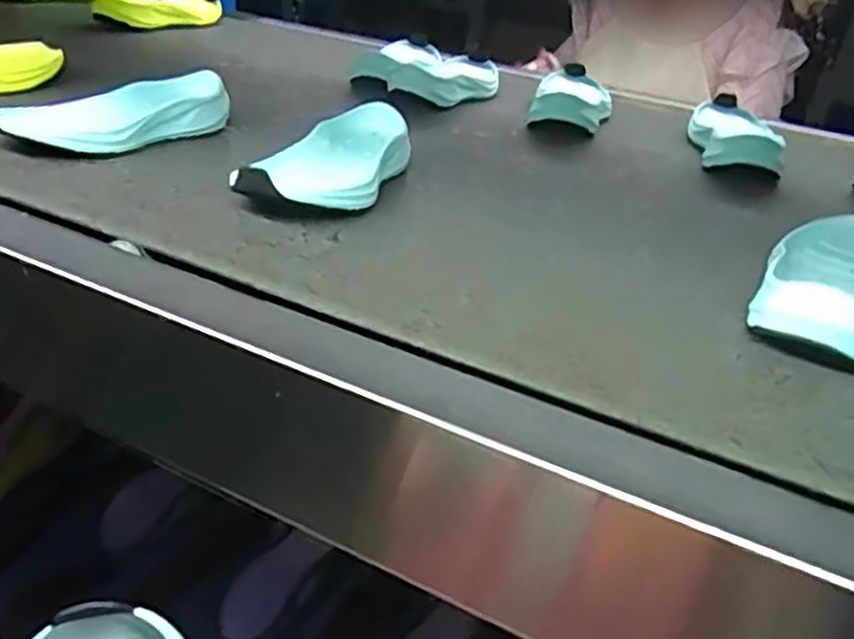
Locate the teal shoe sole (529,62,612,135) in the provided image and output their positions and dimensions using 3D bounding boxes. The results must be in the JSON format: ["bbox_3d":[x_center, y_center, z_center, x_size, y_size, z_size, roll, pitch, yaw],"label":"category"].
[{"bbox_3d":[0.164,-0.247,0.826,0.086,0.040,0.213,9,31,12],"label":"teal shoe sole"}]

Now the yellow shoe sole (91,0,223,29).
[{"bbox_3d":[-0.380,-0.441,1.084,0.068,0.047,0.191,25,37,34],"label":"yellow shoe sole"}]

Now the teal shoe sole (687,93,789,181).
[{"bbox_3d":[0.302,-0.187,0.753,0.066,0.032,0.190,6,30,8],"label":"teal shoe sole"}]

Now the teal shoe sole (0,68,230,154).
[{"bbox_3d":[-0.241,-0.161,0.607,0.070,0.041,0.175,23,36,32],"label":"teal shoe sole"}]

